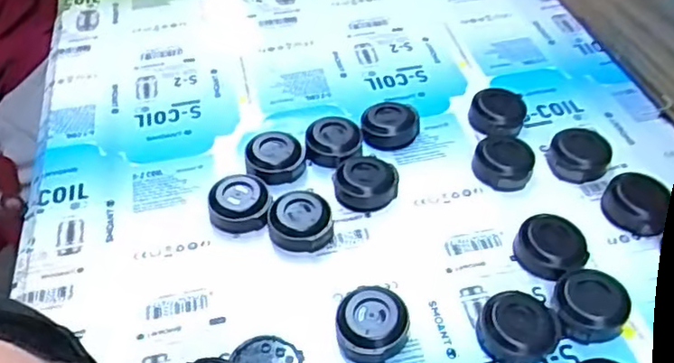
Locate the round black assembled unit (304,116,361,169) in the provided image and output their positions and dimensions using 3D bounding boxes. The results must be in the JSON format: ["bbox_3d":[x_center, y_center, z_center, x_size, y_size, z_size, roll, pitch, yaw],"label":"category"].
[{"bbox_3d":[-0.002,-0.019,0.339,0.028,0.016,0.025,1,46,4],"label":"round black assembled unit"}]

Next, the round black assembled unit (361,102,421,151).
[{"bbox_3d":[0.029,-0.029,0.347,0.030,0.017,0.025,1,46,4],"label":"round black assembled unit"}]

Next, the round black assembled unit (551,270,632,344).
[{"bbox_3d":[0.106,0.051,0.266,0.026,0.013,0.027,-1,46,1],"label":"round black assembled unit"}]

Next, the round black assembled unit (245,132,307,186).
[{"bbox_3d":[-0.032,-0.012,0.332,0.030,0.014,0.028,-1,46,1],"label":"round black assembled unit"}]

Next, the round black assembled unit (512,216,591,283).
[{"bbox_3d":[0.095,0.031,0.286,0.028,0.013,0.030,-1,46,1],"label":"round black assembled unit"}]

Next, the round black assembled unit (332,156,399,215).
[{"bbox_3d":[0.013,0.001,0.318,0.030,0.014,0.029,-1,46,1],"label":"round black assembled unit"}]

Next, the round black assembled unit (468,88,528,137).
[{"bbox_3d":[0.089,-0.038,0.352,0.026,0.016,0.033,-19,48,-15],"label":"round black assembled unit"}]

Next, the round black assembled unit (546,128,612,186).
[{"bbox_3d":[0.123,-0.013,0.328,0.030,0.014,0.026,20,50,21],"label":"round black assembled unit"}]

